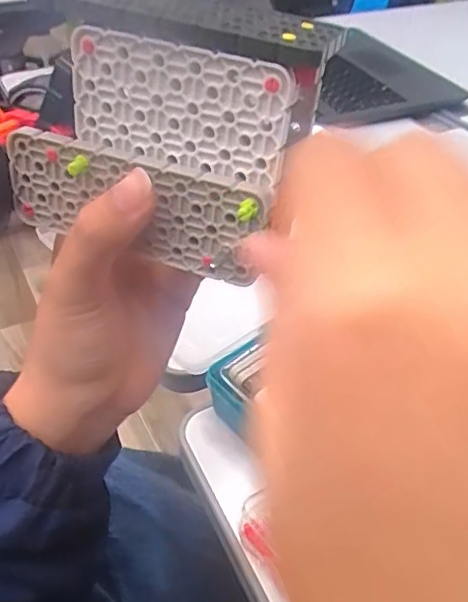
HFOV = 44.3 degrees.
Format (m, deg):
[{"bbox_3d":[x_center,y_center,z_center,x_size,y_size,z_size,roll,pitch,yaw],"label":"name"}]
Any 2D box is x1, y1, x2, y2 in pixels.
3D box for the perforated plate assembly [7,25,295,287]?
[{"bbox_3d":[-0.033,-0.048,0.195,0.099,0.072,0.018,10,42,11],"label":"perforated plate assembly"}]

